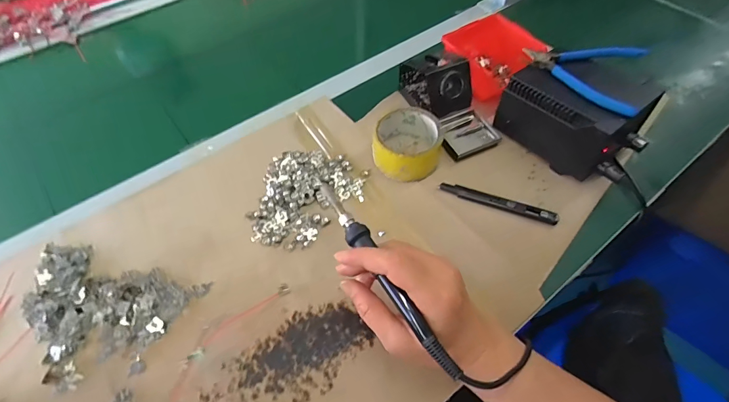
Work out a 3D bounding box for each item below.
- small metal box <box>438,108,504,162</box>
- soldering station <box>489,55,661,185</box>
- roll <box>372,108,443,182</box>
[{"bbox_3d":[0.136,-0.093,0.502,0.076,0.015,0.066,-21,60,-13],"label":"small metal box"},{"bbox_3d":[0.272,-0.111,0.470,0.121,0.106,0.159,-33,63,-19],"label":"soldering station"},{"bbox_3d":[0.055,-0.072,0.473,0.083,0.046,0.083,0,58,0],"label":"roll"}]

